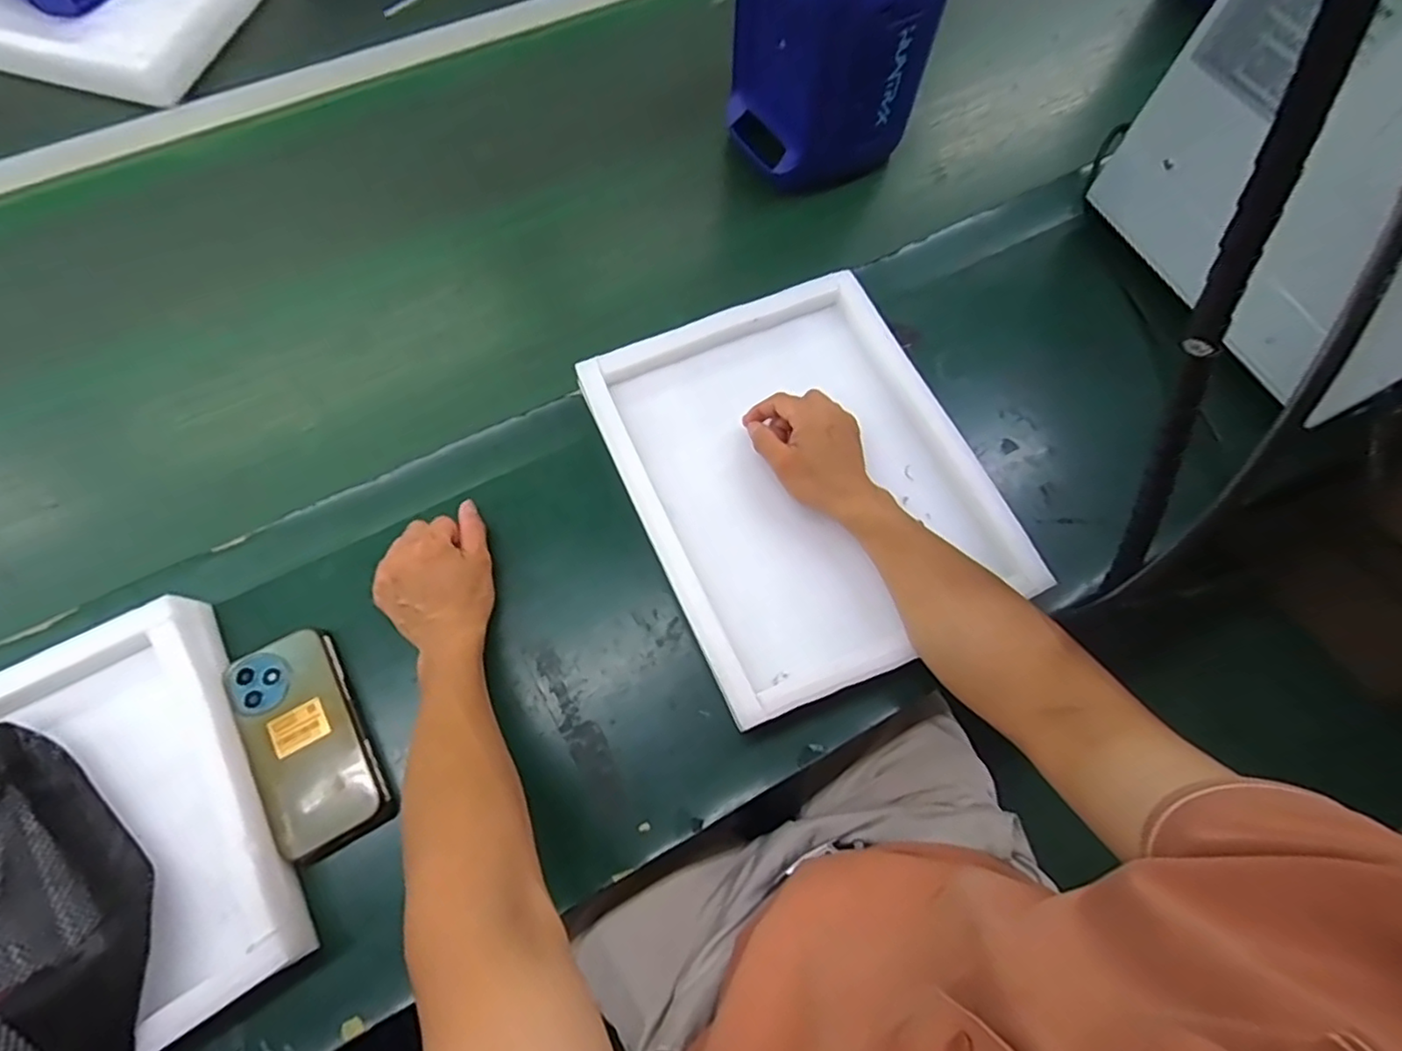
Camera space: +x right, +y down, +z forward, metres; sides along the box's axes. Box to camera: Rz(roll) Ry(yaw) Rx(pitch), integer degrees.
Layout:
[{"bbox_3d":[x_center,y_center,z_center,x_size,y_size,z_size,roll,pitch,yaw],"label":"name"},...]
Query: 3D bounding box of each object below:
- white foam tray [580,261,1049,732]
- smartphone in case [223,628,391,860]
[{"bbox_3d":[0.086,-0.047,0.575,0.285,0.042,0.357,-24,71,-9],"label":"white foam tray"},{"bbox_3d":[-0.303,0.161,0.488,0.078,0.010,0.155,-27,73,-14],"label":"smartphone in case"}]

